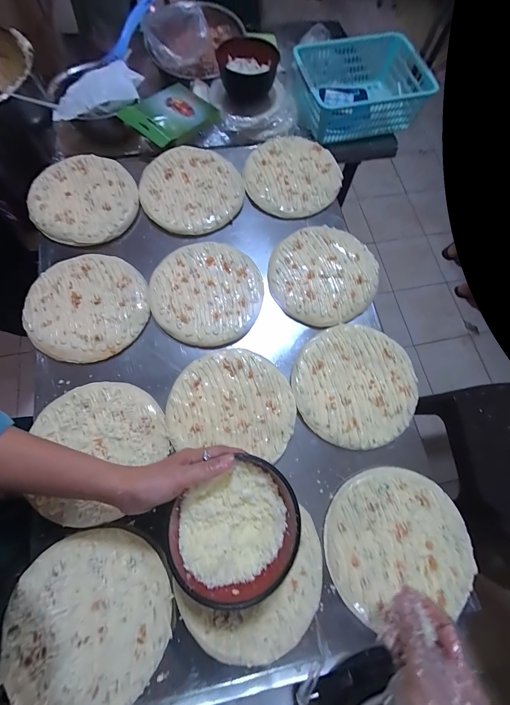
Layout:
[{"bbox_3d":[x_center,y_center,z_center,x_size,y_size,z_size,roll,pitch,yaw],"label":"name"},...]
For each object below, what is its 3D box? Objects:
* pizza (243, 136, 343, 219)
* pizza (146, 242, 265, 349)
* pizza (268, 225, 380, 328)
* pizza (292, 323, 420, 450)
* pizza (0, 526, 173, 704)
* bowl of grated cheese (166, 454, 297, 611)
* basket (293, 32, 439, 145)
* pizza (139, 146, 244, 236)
[{"bbox_3d":[0.079,-0.374,0.565,0.192,0.022,0.191,10,73,0],"label":"pizza"},{"bbox_3d":[-0.087,-0.110,0.498,0.196,0.014,0.196,1,73,-2],"label":"pizza"},{"bbox_3d":[0.127,-0.147,0.506,0.185,0.015,0.196,25,74,5],"label":"pizza"},{"bbox_3d":[0.166,0.050,0.456,0.191,0.015,0.201,1,73,-2],"label":"pizza"},{"bbox_3d":[-0.209,0.341,0.346,0.194,0.020,0.193,1,73,-2],"label":"pizza"},{"bbox_3d":[-0.018,0.199,0.313,0.141,0.055,0.119,-32,79,-9],"label":"bowl of grated cheese"},{"bbox_3d":[0.271,-0.669,0.704,0.302,0.102,0.210,-14,74,-7],"label":"basket"},{"bbox_3d":[-0.127,-0.328,0.552,0.199,0.021,0.186,1,73,-2],"label":"pizza"}]

